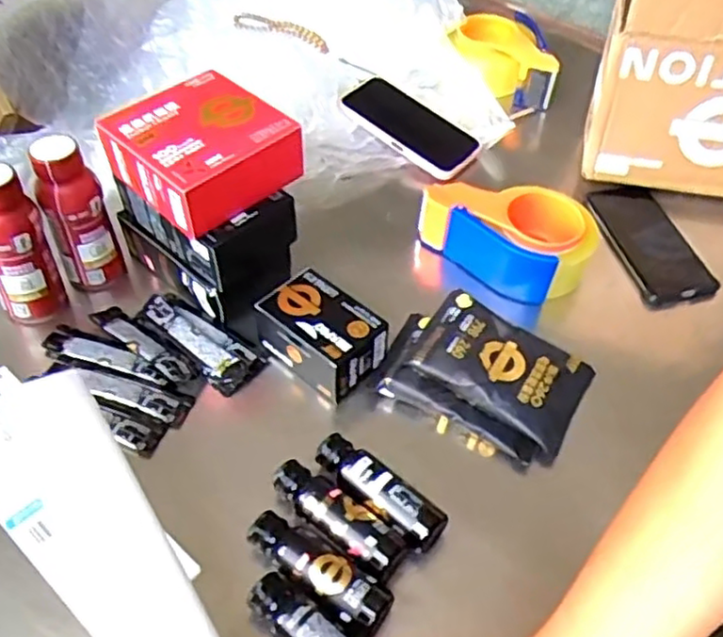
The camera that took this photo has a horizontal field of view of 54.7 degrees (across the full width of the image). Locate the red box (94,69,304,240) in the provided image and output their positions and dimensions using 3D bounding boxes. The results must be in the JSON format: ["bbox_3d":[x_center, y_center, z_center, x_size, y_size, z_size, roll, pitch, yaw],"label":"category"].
[{"bbox_3d":[-0.136,-0.146,0.592,0.120,0.055,0.133,-35,58,-28],"label":"red box"}]

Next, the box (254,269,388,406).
[{"bbox_3d":[-0.035,0.017,0.606,0.102,0.063,0.065,34,56,24],"label":"box"}]

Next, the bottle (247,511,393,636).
[{"bbox_3d":[-0.030,0.174,0.479,0.107,0.038,0.033,32,55,23],"label":"bottle"}]

